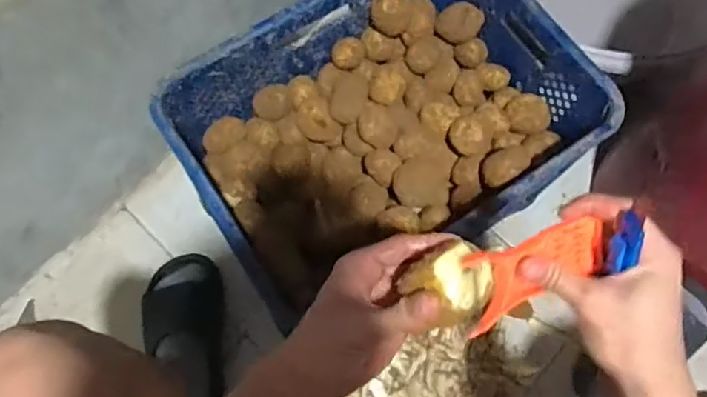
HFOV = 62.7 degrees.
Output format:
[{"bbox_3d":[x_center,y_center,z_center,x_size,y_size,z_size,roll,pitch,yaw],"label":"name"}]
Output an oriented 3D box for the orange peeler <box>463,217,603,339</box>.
[{"bbox_3d":[0.125,0.046,0.399,0.121,0.014,0.051,-19,112,-23],"label":"orange peeler"}]

